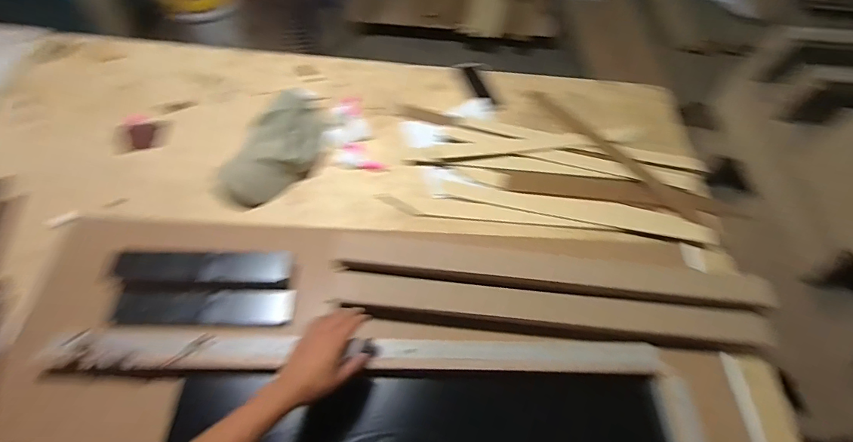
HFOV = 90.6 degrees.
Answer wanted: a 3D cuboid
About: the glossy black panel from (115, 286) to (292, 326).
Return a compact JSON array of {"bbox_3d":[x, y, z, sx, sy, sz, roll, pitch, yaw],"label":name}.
[{"bbox_3d":[-0.398,0.154,0.760,0.315,0.020,0.065,1,73,1],"label":"glossy black panel"}]

